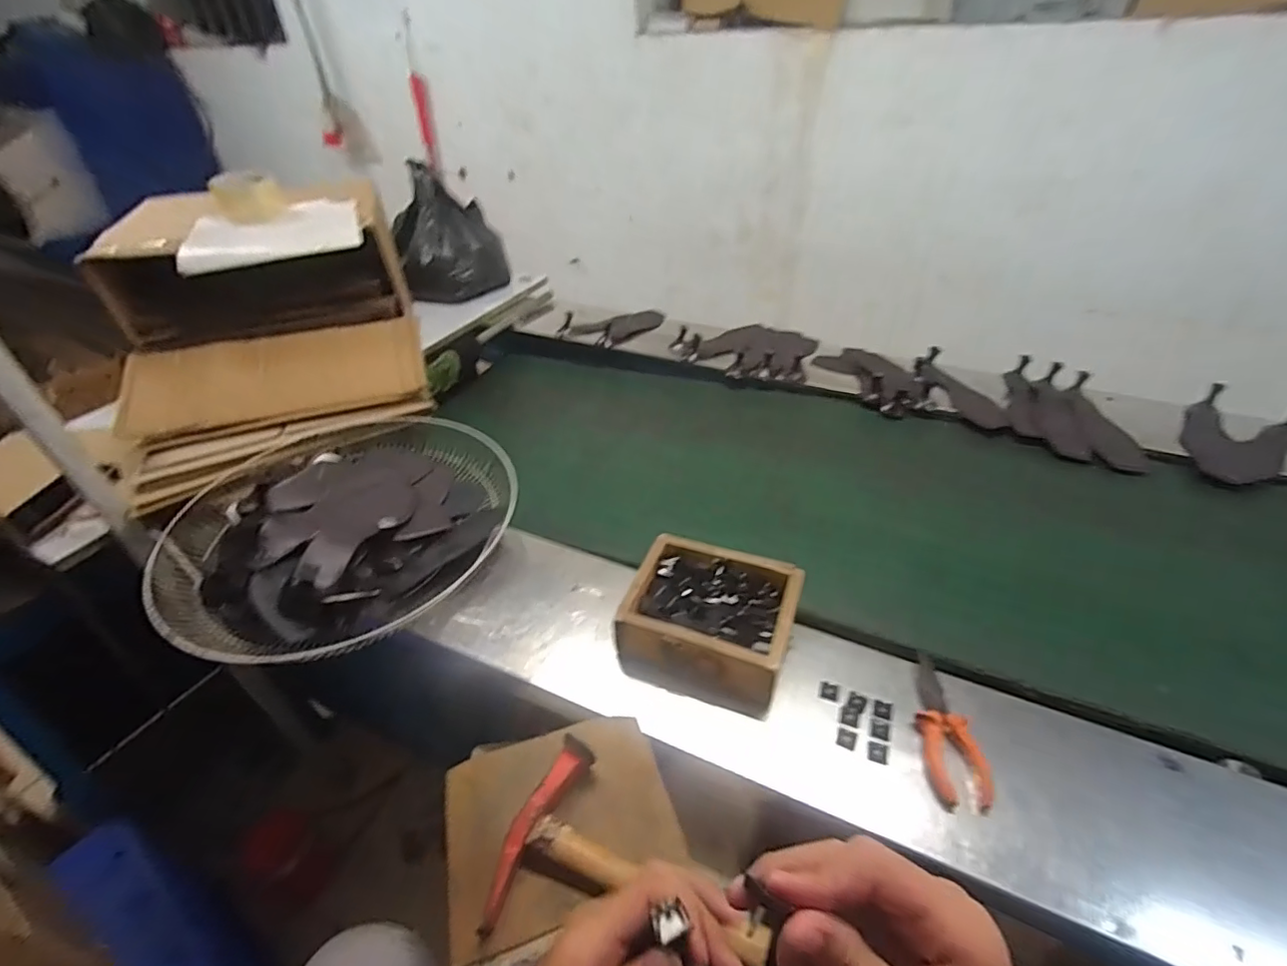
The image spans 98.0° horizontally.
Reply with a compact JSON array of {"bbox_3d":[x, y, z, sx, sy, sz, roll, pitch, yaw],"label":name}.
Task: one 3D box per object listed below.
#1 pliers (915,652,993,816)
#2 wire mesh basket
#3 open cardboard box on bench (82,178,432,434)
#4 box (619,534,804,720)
[{"bbox_3d":[0.301,0.245,0.563,0.053,0.024,0.151,1,38,4],"label":"pliers"},{"bbox_3d":[-0.402,0.040,0.764,0.427,0.103,0.434,-21,42,-22],"label":"wire mesh basket"},{"bbox_3d":[-0.677,-0.330,1.026,0.463,0.274,0.476,-17,41,-18],"label":"open cardboard box on bench"},{"bbox_3d":[0.078,0.155,0.651,0.180,0.076,0.165,12,40,17],"label":"box"}]

